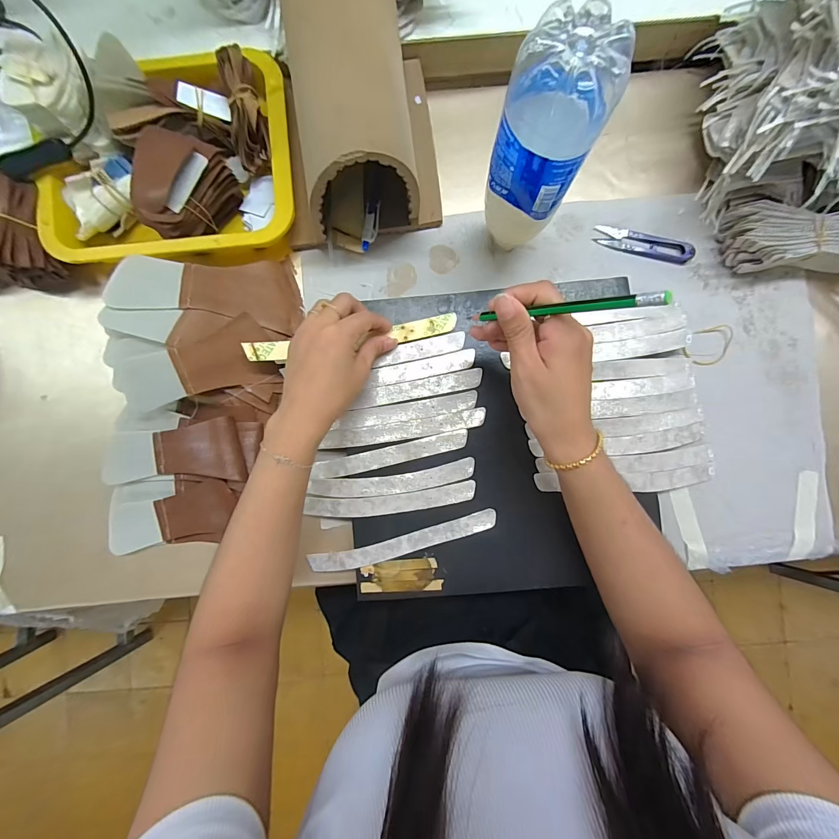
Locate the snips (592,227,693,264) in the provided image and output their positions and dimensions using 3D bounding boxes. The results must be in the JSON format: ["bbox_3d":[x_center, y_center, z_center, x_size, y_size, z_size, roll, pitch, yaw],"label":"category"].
[{"bbox_3d":[0.239,-0.186,0.388,0.101,0.009,0.024,16,90,1],"label":"snips"}]

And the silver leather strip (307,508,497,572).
[{"bbox_3d":[-0.018,0.126,0.367,0.194,0.004,0.023,-16,90,1],"label":"silver leather strip"}]

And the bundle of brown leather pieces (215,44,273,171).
[{"bbox_3d":[-0.169,-0.303,0.361,0.035,0.024,0.092,-1,119,1],"label":"bundle of brown leather pieces"}]

